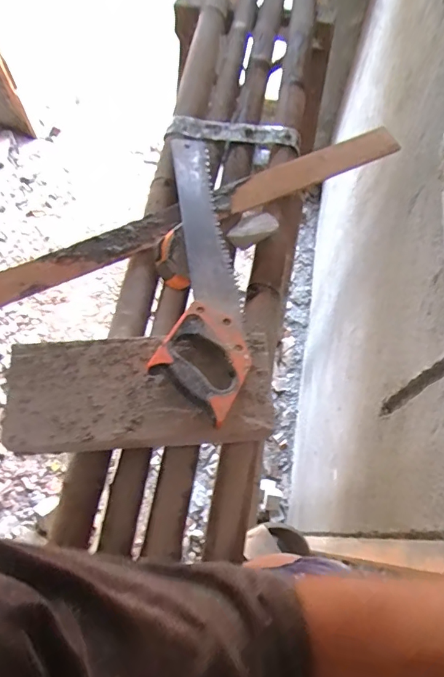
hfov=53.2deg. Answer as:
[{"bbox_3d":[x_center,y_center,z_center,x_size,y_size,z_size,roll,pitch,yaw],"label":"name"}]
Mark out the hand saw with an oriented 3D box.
[{"bbox_3d":[-0.028,-0.131,0.660,0.111,0.021,0.543,0,55,-2],"label":"hand saw"}]

